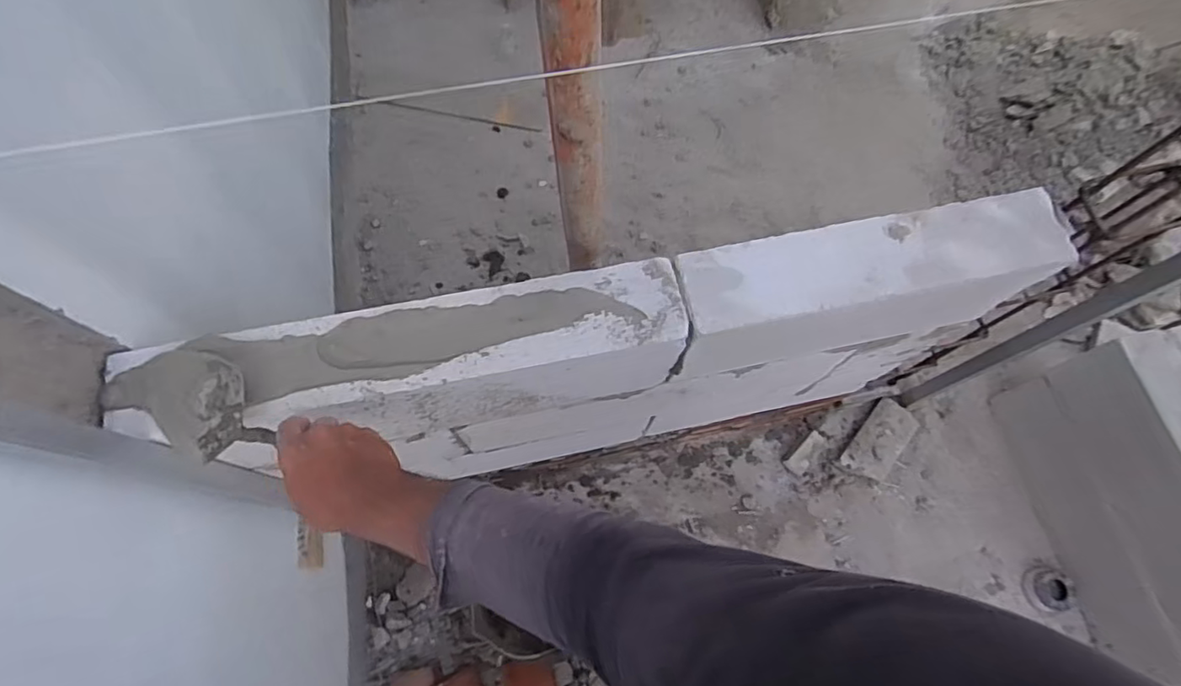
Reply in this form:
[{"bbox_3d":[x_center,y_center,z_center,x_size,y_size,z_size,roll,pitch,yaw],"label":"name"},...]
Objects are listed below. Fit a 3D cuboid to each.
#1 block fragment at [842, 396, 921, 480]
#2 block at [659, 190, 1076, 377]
[{"bbox_3d":[0.659,0.224,1.421,0.103,0.030,0.189,40,78,1],"label":"block fragment"},{"bbox_3d":[0.332,-0.062,0.814,0.466,0.239,0.100,-10,72,-6],"label":"block"}]

